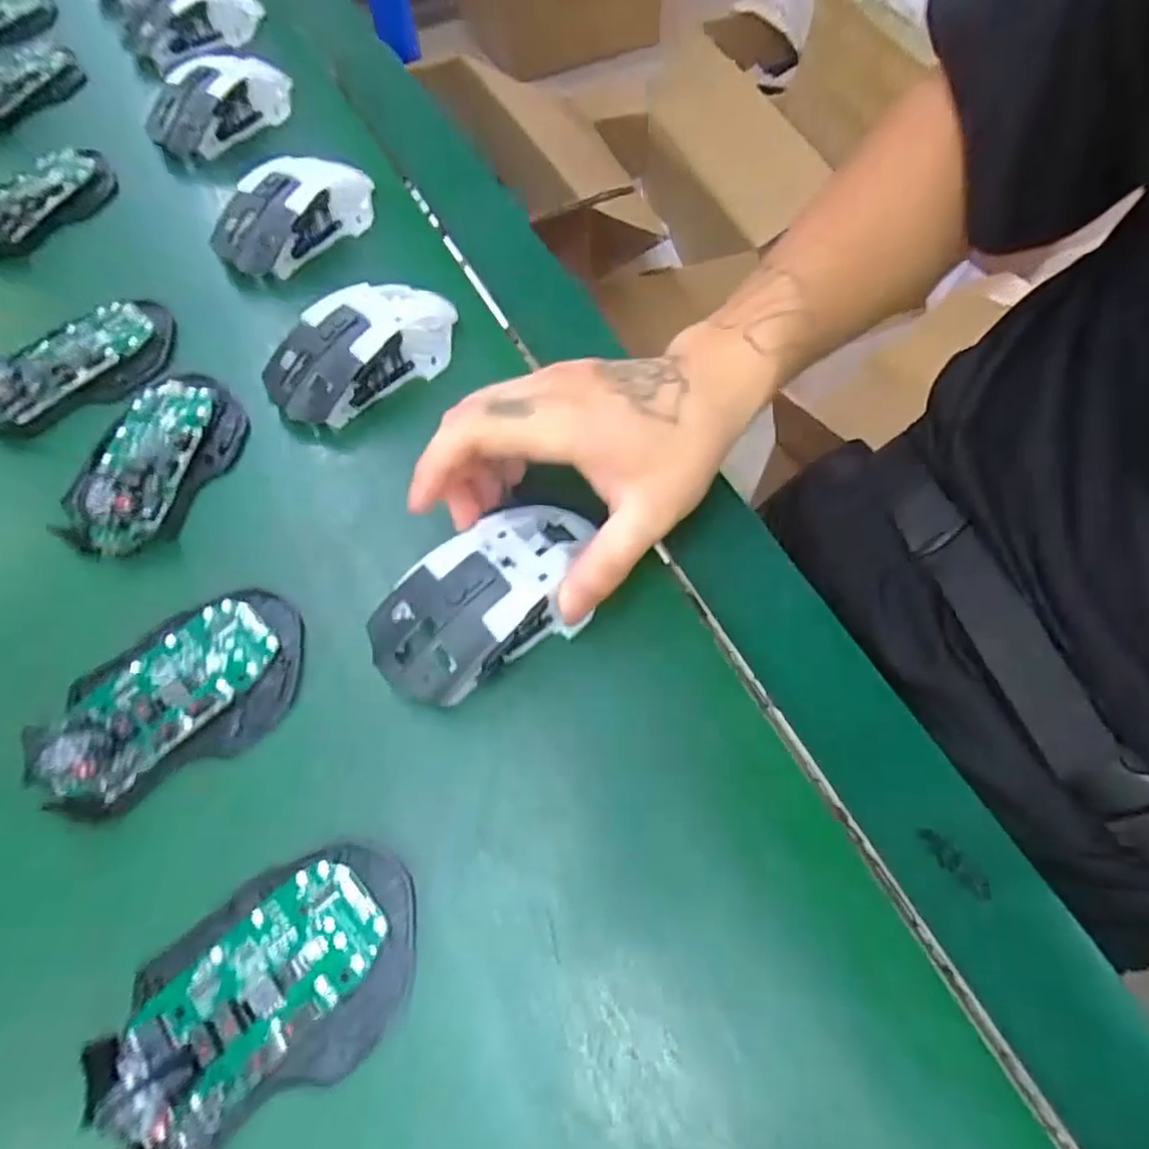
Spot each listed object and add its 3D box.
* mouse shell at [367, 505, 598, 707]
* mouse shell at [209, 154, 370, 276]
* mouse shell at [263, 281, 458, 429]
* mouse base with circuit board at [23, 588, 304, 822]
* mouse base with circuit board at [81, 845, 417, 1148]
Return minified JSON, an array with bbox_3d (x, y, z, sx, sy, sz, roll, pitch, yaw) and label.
[{"bbox_3d":[-0.035,0.008,0.295,0.111,0.033,0.058,-36,68,-18],"label":"mouse shell"},{"bbox_3d":[-0.175,-0.232,0.422,0.055,0.039,0.112,38,68,18],"label":"mouse shell"},{"bbox_3d":[-0.114,-0.126,0.364,0.110,0.036,0.055,-37,68,-18],"label":"mouse shell"},{"bbox_3d":[-0.173,0.051,0.288,0.113,0.036,0.074,-31,67,-16],"label":"mouse base with circuit board"},{"bbox_3d":[-0.108,0.143,0.229,0.106,0.023,0.069,-28,66,-14],"label":"mouse base with circuit board"}]

